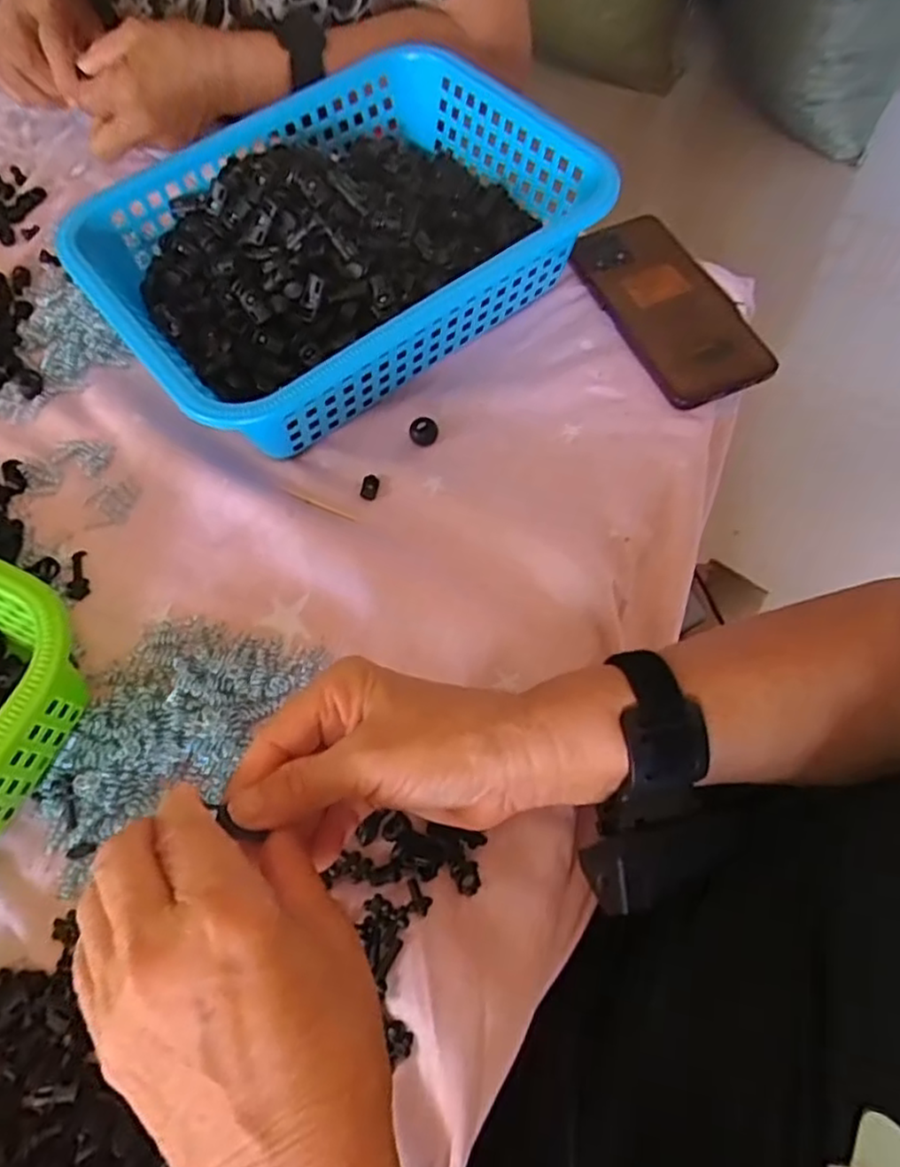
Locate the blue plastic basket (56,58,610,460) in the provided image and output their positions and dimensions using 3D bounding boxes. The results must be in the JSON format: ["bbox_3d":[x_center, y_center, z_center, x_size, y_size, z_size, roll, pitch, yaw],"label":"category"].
[{"bbox_3d":[-0.067,-0.211,0.444,0.293,0.079,0.216,-36,69,-14],"label":"blue plastic basket"}]

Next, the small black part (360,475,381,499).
[{"bbox_3d":[-0.049,-0.059,0.421,0.011,0.005,0.016,10,65,6],"label":"small black part"}]

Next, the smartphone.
[{"bbox_3d":[0.148,-0.189,0.468,0.075,0.014,0.156,-22,66,-9],"label":"smartphone"}]

